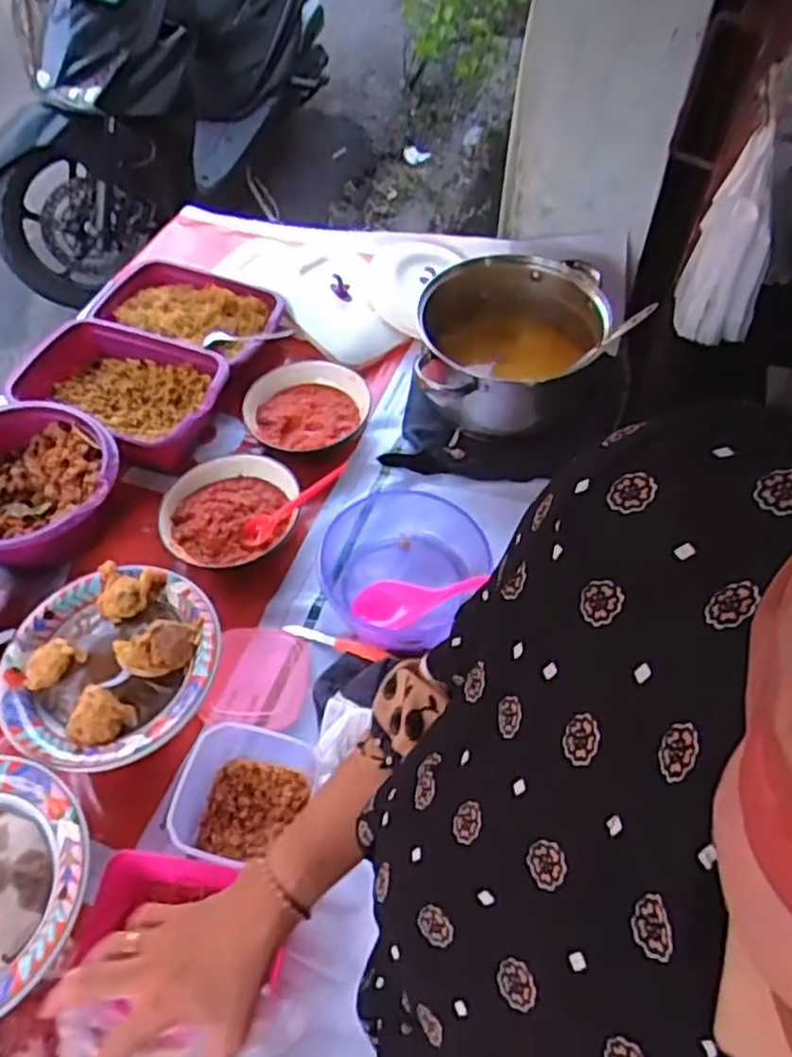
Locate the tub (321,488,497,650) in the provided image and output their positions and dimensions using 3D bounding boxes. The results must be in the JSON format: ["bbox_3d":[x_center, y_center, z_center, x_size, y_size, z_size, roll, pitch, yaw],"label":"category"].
[{"bbox_3d":[0.002,0.047,0.871,0.185,0.066,0.197,26,59,17],"label":"tub"}]

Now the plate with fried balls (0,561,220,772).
[{"bbox_3d":[-0.293,0.140,0.751,0.210,0.059,0.210,0,55,0],"label":"plate with fried balls"}]

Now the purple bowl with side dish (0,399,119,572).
[{"bbox_3d":[-0.446,-0.044,0.899,0.223,0.108,0.213,0,55,0],"label":"purple bowl with side dish"}]

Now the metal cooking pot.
[{"bbox_3d":[0.155,-0.208,0.972,0.279,0.154,0.271,20,57,13],"label":"metal cooking pot"}]

